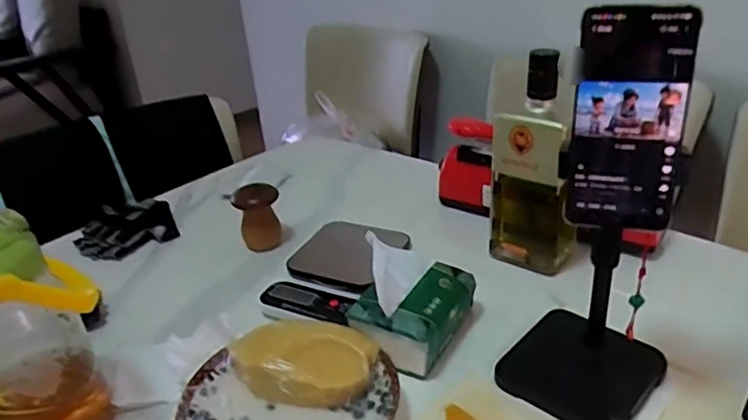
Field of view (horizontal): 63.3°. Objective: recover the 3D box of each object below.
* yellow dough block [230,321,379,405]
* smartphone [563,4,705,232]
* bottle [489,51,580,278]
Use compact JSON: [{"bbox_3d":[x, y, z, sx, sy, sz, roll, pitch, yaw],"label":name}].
[{"bbox_3d":[-0.069,0.149,0.580,0.141,0.045,0.081,-1,29,7],"label":"yellow dough block"},{"bbox_3d":[0.186,-0.063,0.443,0.075,0.161,0.007,6,20,17],"label":"smartphone"},{"bbox_3d":[0.188,-0.048,0.702,0.100,0.244,0.070,4,30,16],"label":"bottle"}]

